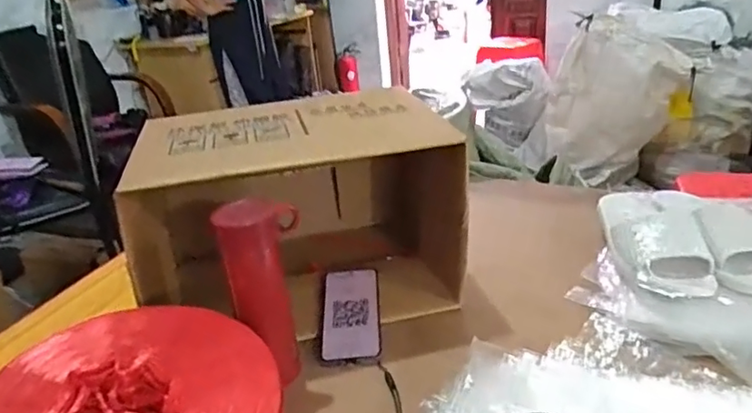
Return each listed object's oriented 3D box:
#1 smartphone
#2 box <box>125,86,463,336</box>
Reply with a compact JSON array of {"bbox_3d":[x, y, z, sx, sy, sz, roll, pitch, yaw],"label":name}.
[{"bbox_3d":[-0.033,0.141,0.776,0.076,0.006,0.164,-2,34,-1],"label":"smartphone"},{"bbox_3d":[-0.103,0.001,0.826,0.406,0.243,0.284,-9,25,-6],"label":"box"}]

